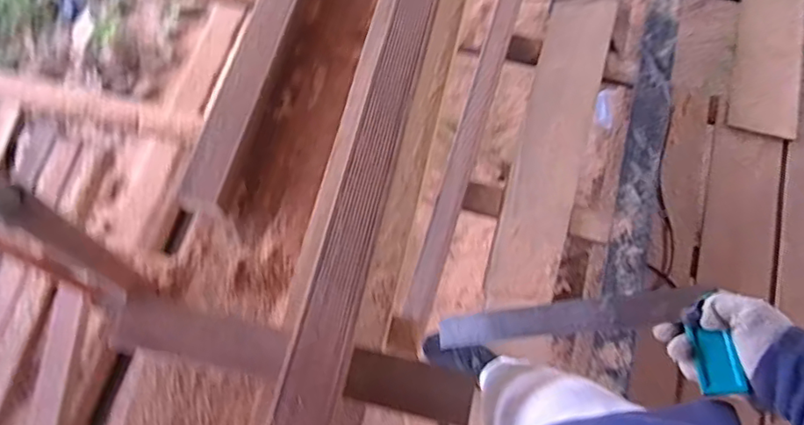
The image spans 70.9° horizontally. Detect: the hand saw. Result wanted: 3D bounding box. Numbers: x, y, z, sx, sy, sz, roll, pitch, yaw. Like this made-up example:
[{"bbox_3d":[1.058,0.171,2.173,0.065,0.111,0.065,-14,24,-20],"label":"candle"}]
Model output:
[{"bbox_3d":[0.190,0.134,0.619,0.304,0.027,0.098,-3,69,25],"label":"hand saw"}]

